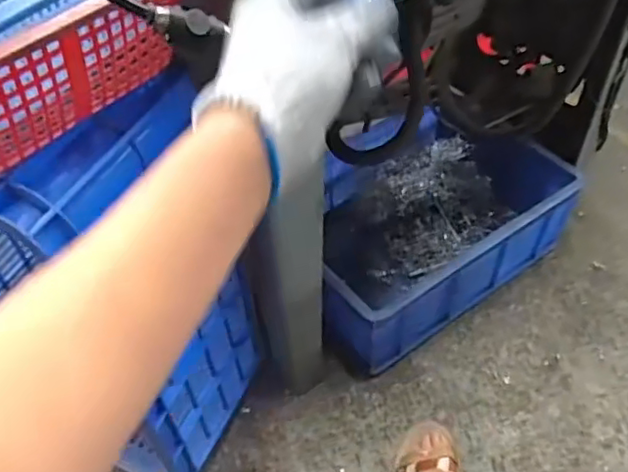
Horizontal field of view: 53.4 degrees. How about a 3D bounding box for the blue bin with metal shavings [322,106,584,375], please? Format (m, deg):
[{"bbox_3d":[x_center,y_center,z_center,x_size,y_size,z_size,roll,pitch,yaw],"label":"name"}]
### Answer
[{"bbox_3d":[0.179,-0.036,1.115,0.499,0.162,0.353,-30,56,-20],"label":"blue bin with metal shavings"}]

